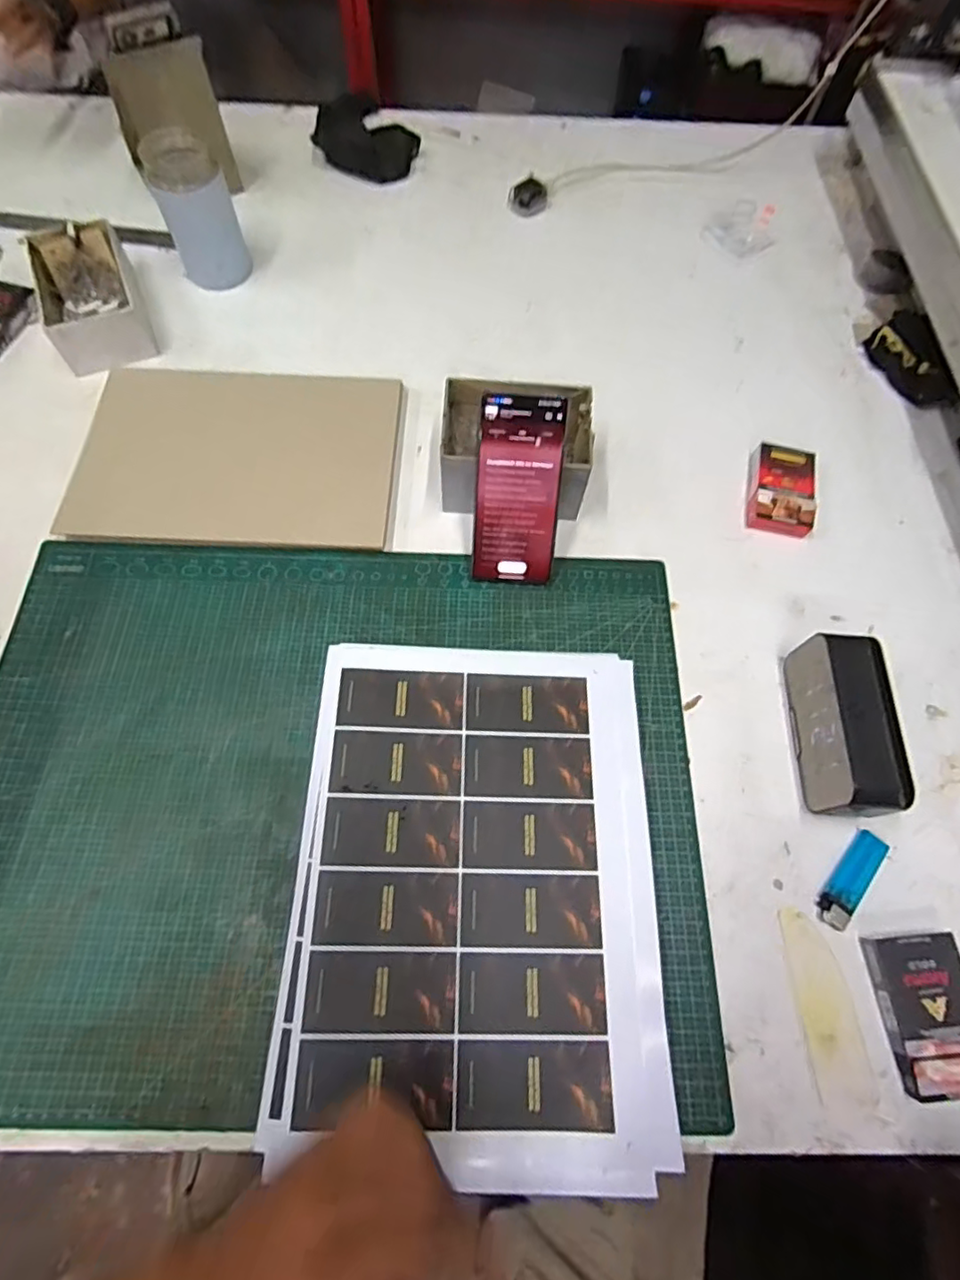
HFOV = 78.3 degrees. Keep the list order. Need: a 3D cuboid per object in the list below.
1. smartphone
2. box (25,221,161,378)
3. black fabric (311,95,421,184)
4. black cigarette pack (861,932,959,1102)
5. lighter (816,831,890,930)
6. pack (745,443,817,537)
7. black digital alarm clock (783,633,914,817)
[{"bbox_3d":[0.033,-0.127,0.516,0.070,0.162,0.012,3,23,-1],"label":"smartphone"},{"bbox_3d":[-0.427,-0.375,0.653,0.092,0.059,0.171,-22,69,-12],"label":"box"},{"bbox_3d":[-0.149,-0.702,0.816,0.137,0.032,0.141,1,66,-2],"label":"black fabric"},{"bbox_3d":[0.318,0.261,0.415,0.065,0.021,0.097,-4,66,-4],"label":"black cigarette pack"},{"bbox_3d":[0.288,0.185,0.456,0.024,0.013,0.081,40,70,14],"label":"lighter"},{"bbox_3d":[0.303,-0.149,0.591,0.063,0.026,0.101,11,66,2],"label":"pack"},{"bbox_3d":[0.291,0.071,0.473,0.044,0.070,0.137,4,66,-1],"label":"black digital alarm clock"}]

